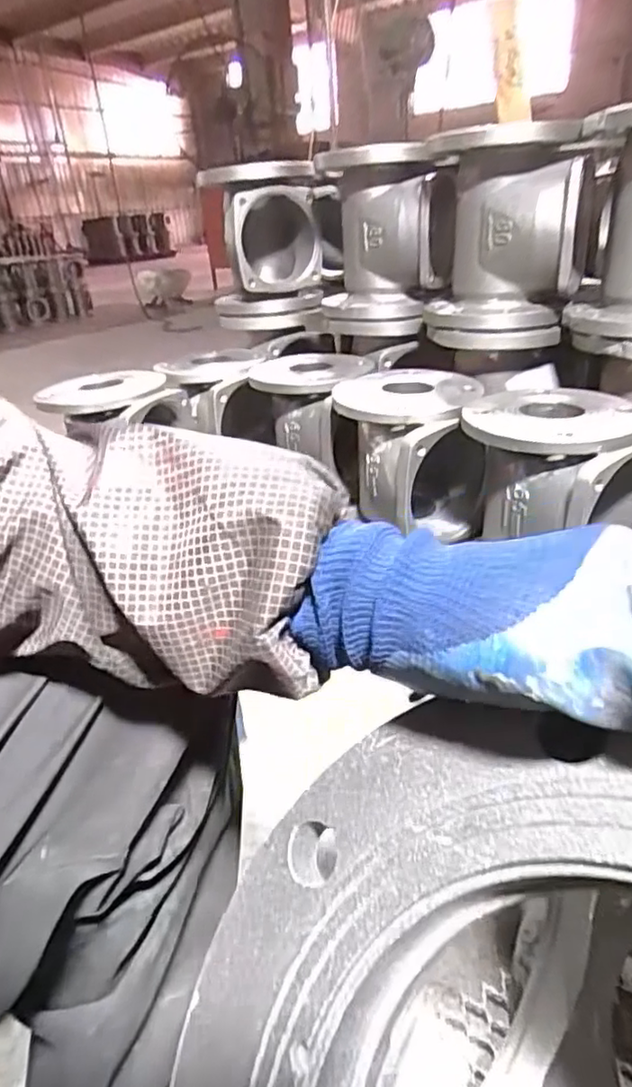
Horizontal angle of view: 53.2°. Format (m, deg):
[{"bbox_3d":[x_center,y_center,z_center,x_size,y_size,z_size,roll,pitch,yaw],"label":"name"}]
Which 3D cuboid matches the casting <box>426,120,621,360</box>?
[{"bbox_3d":[0.258,-0.392,0.823,0.207,0.236,0.209,6,29,19],"label":"casting"}]

